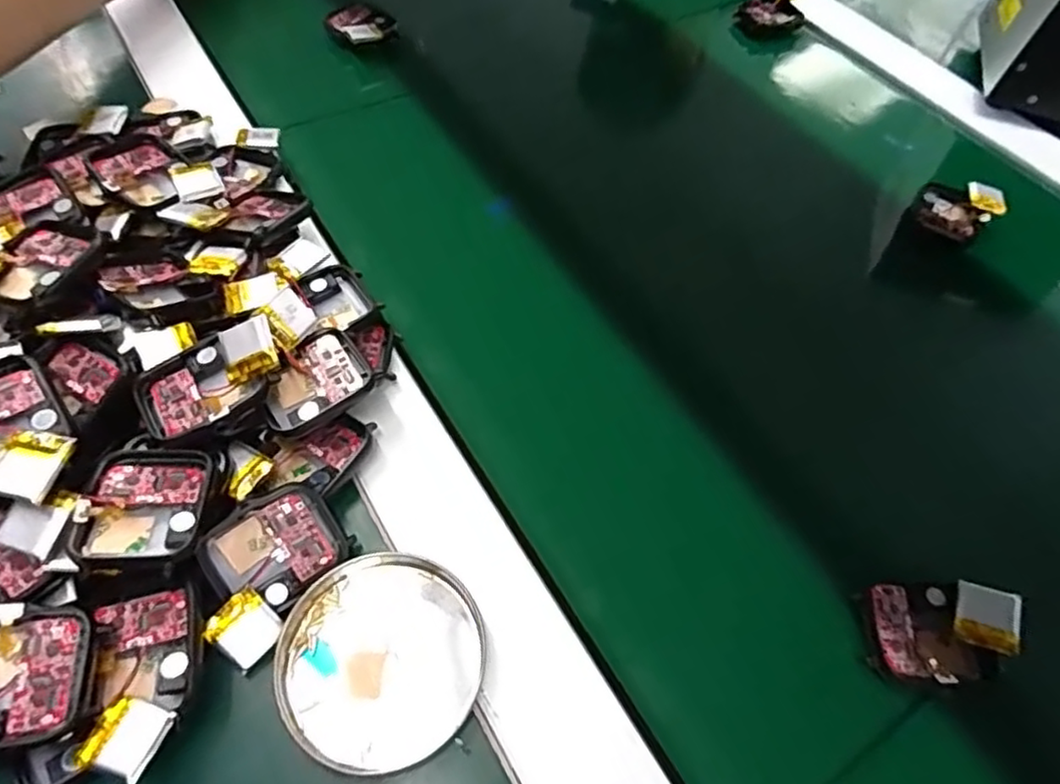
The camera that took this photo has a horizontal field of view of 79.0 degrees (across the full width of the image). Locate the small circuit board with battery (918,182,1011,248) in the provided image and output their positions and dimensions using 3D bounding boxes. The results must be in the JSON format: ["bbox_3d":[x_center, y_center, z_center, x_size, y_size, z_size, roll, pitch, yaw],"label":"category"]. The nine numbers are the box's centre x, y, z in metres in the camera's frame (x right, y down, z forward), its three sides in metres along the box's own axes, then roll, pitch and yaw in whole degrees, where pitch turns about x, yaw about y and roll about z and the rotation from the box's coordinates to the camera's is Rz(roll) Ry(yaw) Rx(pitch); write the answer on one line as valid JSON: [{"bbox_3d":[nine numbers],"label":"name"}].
[{"bbox_3d":[0.243,-0.106,0.367,0.044,0.015,0.039,-30,64,-22],"label":"small circuit board with battery"}]

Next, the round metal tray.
[{"bbox_3d":[-0.050,0.089,0.216,0.065,0.009,0.067,2,57,-3],"label":"round metal tray"}]

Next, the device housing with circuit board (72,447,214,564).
[{"bbox_3d":[-0.126,0.037,0.211,0.035,0.013,0.042,-4,58,-7],"label":"device housing with circuit board"}]

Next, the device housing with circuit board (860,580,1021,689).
[{"bbox_3d":[0.147,0.086,0.230,0.051,0.015,0.035,0,57,-5],"label":"device housing with circuit board"}]

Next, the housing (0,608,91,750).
[{"bbox_3d":[-0.151,0.084,0.186,0.040,0.011,0.036,-8,58,-10],"label":"housing"}]

